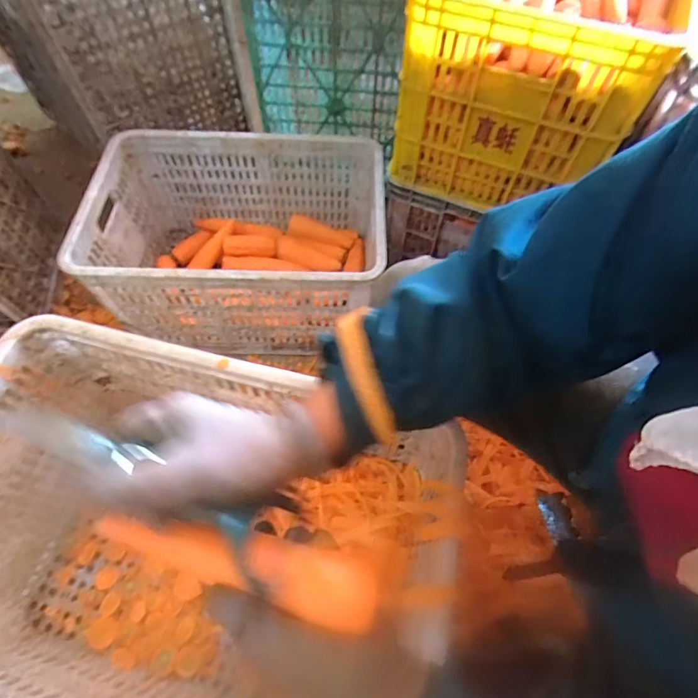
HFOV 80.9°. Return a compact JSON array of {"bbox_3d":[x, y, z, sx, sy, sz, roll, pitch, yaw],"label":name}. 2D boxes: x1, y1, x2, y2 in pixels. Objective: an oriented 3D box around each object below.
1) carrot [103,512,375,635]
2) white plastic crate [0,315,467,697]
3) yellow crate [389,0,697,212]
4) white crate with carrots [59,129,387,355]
[{"bbox_3d":[-0.064,0.127,0.247,0.162,0.039,0.034,15,64,-1],"label":"carrot"},{"bbox_3d":[-0.219,0.258,0.566,0.585,0.331,0.420,14,63,6],"label":"white plastic crate"},{"bbox_3d":[0.304,-0.486,0.669,0.349,0.276,0.434,25,65,12],"label":"yellow crate"},{"bbox_3d":[-0.211,-0.224,0.843,0.532,0.262,0.379,1,63,-1],"label":"white crate with carrots"}]

